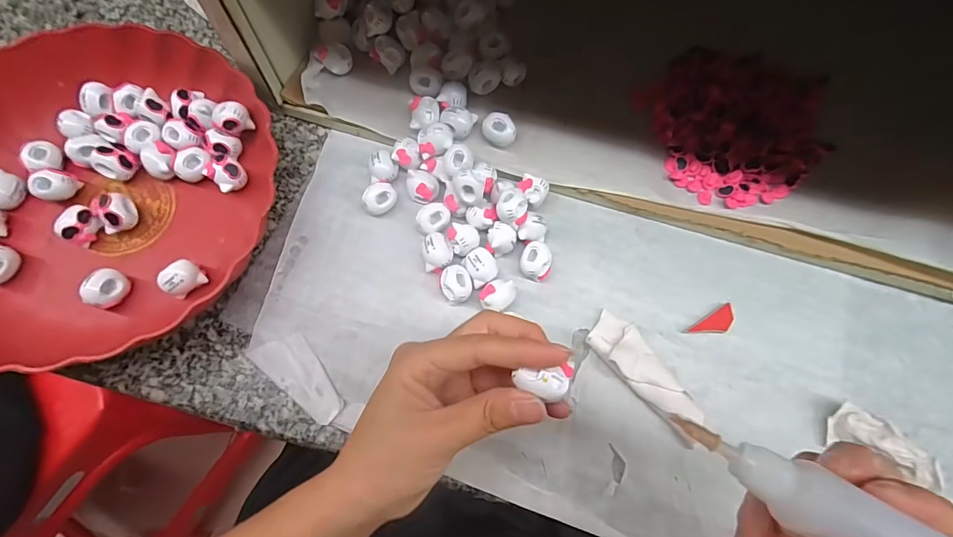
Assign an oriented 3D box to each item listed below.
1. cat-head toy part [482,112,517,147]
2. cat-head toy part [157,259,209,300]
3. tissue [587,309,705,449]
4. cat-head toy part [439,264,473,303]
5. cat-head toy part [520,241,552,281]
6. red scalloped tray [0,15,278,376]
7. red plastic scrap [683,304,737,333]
[{"bbox_3d":[0.017,-0.101,0.329,0.023,0.023,0.020,0,72,-2],"label":"cat-head toy part"},{"bbox_3d":[-0.197,0.008,0.295,0.024,0.022,0.017,-38,77,-13],"label":"cat-head toy part"},{"bbox_3d":[0.112,0.068,0.289,0.035,0.016,0.087,-39,77,-13],"label":"tissue"},{"bbox_3d":[-0.014,0.012,0.303,0.022,0.019,0.024,1,67,-2],"label":"cat-head toy part"},{"bbox_3d":[0.042,-0.004,0.309,0.021,0.020,0.024,11,72,2],"label":"cat-head toy part"},{"bbox_3d":[-0.261,-0.057,0.296,0.234,0.054,0.219,-36,77,-13],"label":"red scalloped tray"},{"bbox_3d":[0.166,0.040,0.308,0.037,0.006,0.016,-29,75,-11],"label":"red plastic scrap"}]

